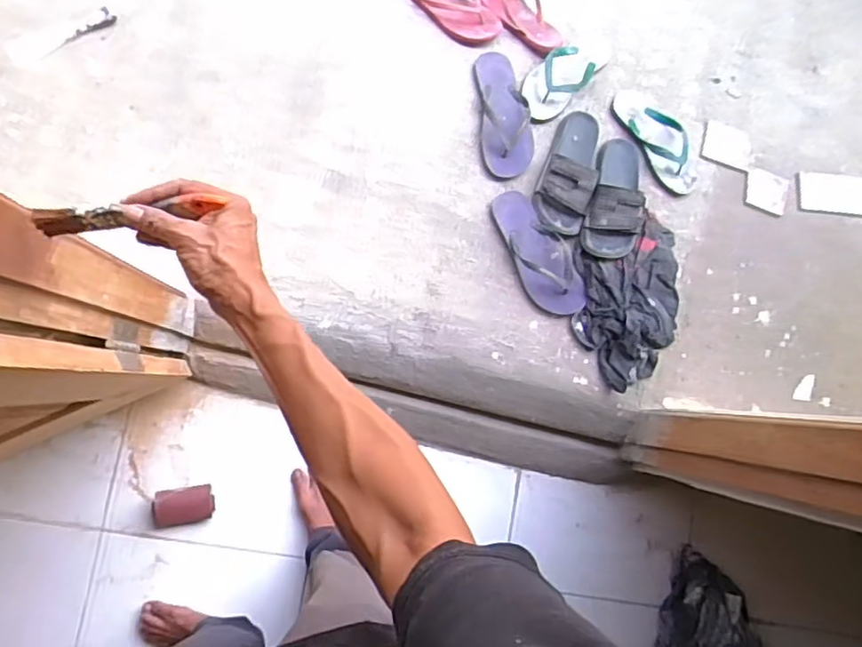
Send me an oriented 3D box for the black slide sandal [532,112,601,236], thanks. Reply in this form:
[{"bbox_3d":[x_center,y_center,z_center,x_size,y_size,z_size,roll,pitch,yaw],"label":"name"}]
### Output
[{"bbox_3d":[0.282,-0.312,1.271,0.106,0.065,0.263,21,83,-7],"label":"black slide sandal"}]

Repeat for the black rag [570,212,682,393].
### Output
[{"bbox_3d":[0.388,-0.050,1.246,0.205,0.040,0.341,5,85,-8],"label":"black rag"}]

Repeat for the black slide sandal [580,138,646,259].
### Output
[{"bbox_3d":[0.375,-0.252,1.274,0.112,0.083,0.252,18,83,-7],"label":"black slide sandal"}]

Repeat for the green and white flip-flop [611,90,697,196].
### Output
[{"bbox_3d":[0.486,-0.392,1.333,0.115,0.035,0.254,-32,91,-10],"label":"green and white flip-flop"}]

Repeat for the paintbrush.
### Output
[{"bbox_3d":[-0.260,-0.091,0.533,0.166,0.016,0.021,-4,86,10],"label":"paintbrush"}]

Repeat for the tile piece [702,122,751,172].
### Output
[{"bbox_3d":[0.645,-0.387,1.373,0.106,0.008,0.093,14,76,-4],"label":"tile piece"}]

